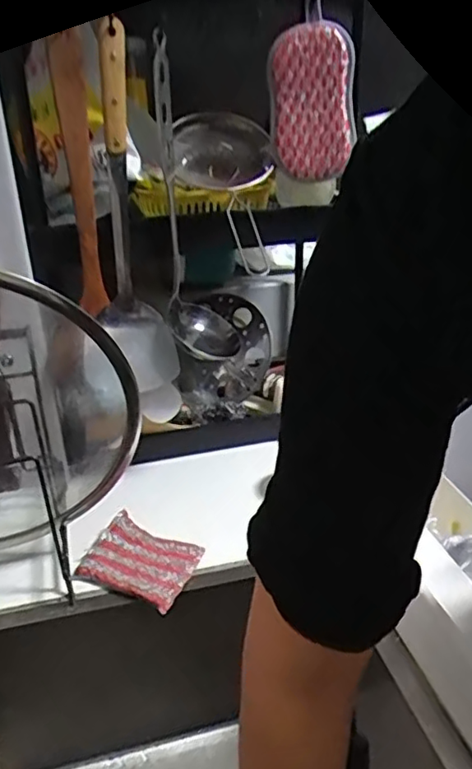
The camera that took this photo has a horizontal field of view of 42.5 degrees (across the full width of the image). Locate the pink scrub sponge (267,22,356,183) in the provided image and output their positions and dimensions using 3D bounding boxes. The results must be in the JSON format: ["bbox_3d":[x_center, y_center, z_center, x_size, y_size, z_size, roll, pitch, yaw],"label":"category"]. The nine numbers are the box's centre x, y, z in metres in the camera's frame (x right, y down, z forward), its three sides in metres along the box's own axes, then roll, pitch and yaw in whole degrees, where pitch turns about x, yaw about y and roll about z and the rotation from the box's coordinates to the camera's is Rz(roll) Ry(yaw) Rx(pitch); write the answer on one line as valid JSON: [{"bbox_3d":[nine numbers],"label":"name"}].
[{"bbox_3d":[0.080,-0.296,0.642,0.088,0.145,0.020,-2,26,0],"label":"pink scrub sponge"}]

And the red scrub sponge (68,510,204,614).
[{"bbox_3d":[-0.097,0.174,0.606,0.109,0.022,0.077,11,29,24],"label":"red scrub sponge"}]

